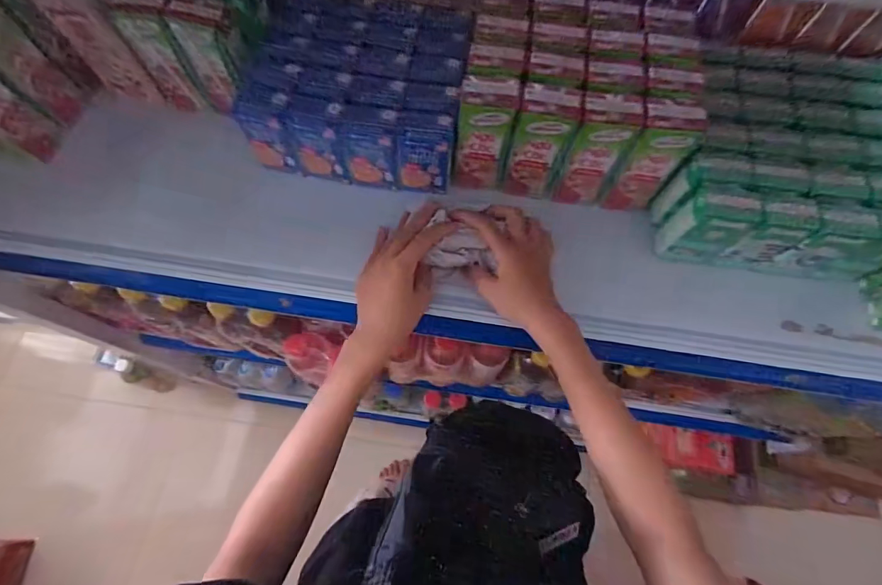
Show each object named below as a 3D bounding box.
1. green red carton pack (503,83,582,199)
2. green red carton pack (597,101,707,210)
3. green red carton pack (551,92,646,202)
[{"bbox_3d":[0.097,-0.141,0.411,0.055,0.122,0.034,6,68,1],"label":"green red carton pack"},{"bbox_3d":[0.199,-0.125,0.405,0.054,0.117,0.034,15,68,4],"label":"green red carton pack"},{"bbox_3d":[0.147,-0.135,0.410,0.051,0.115,0.037,3,68,0],"label":"green red carton pack"}]

